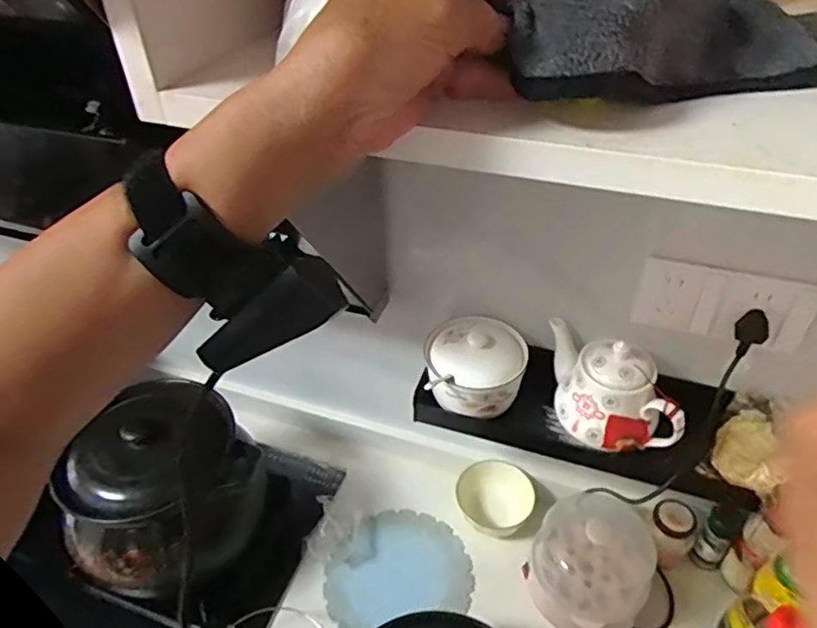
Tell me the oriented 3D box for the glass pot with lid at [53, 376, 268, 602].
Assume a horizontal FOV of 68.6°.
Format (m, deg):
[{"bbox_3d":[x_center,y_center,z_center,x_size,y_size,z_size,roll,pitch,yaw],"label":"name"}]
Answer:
[{"bbox_3d":[-0.310,0.223,0.750,0.218,0.165,0.197,-32,49,-31],"label":"glass pot with lid"}]

